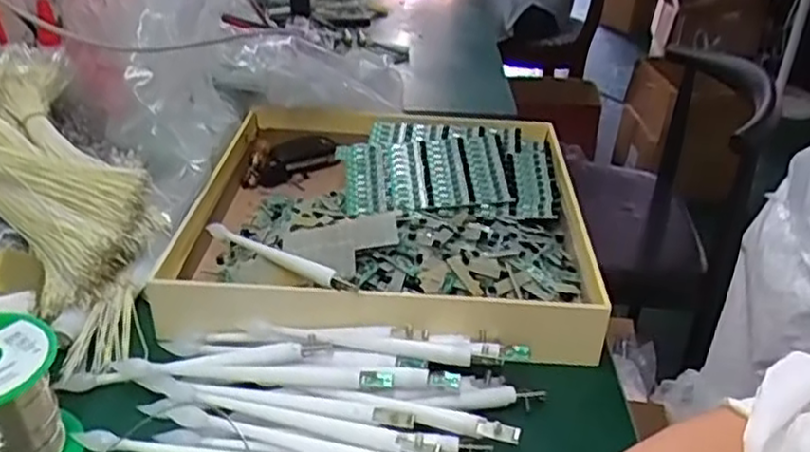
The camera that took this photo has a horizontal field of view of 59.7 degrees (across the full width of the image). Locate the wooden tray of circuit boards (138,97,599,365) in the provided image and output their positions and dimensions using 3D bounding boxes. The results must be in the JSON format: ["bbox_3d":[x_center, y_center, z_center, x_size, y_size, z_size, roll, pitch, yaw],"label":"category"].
[{"bbox_3d":[-0.011,-0.016,0.542,0.296,0.047,0.280,5,31,3],"label":"wooden tray of circuit boards"}]

